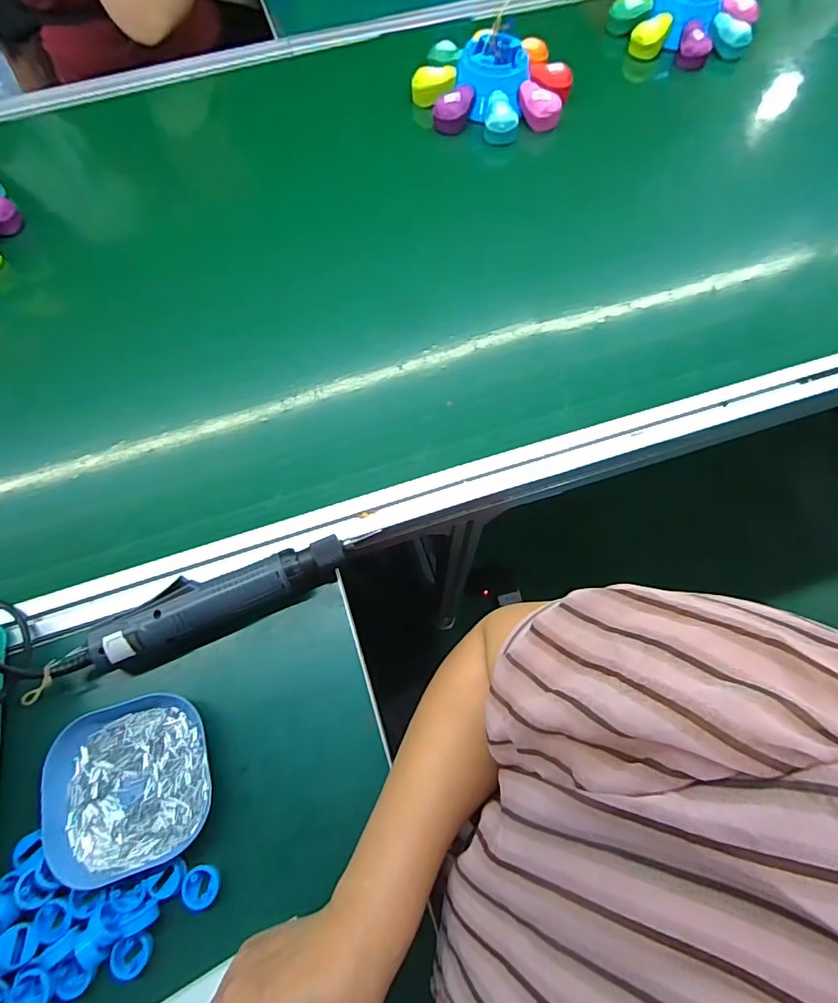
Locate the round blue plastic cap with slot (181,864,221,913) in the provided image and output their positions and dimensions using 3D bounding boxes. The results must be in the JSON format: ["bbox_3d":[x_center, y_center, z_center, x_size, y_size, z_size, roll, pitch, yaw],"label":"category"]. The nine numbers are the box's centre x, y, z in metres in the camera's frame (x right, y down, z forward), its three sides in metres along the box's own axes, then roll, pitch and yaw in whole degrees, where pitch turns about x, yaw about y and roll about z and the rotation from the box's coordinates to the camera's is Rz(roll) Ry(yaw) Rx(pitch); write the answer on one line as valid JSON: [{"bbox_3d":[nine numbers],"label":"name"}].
[{"bbox_3d":[-0.166,0.294,0.389,0.026,0.010,0.029,-10,67,-1],"label":"round blue plastic cap with slot"}]

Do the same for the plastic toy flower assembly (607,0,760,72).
[{"bbox_3d":[0.418,-0.770,0.814,0.217,0.060,0.161,19,70,11],"label":"plastic toy flower assembly"}]

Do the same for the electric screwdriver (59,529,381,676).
[{"bbox_3d":[-0.181,0.091,0.460,0.272,0.043,0.052,-26,68,-8],"label":"electric screwdriver"}]

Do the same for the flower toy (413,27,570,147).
[{"bbox_3d":[0.107,-0.607,0.743,0.230,0.053,0.179,-3,67,2],"label":"flower toy"}]

